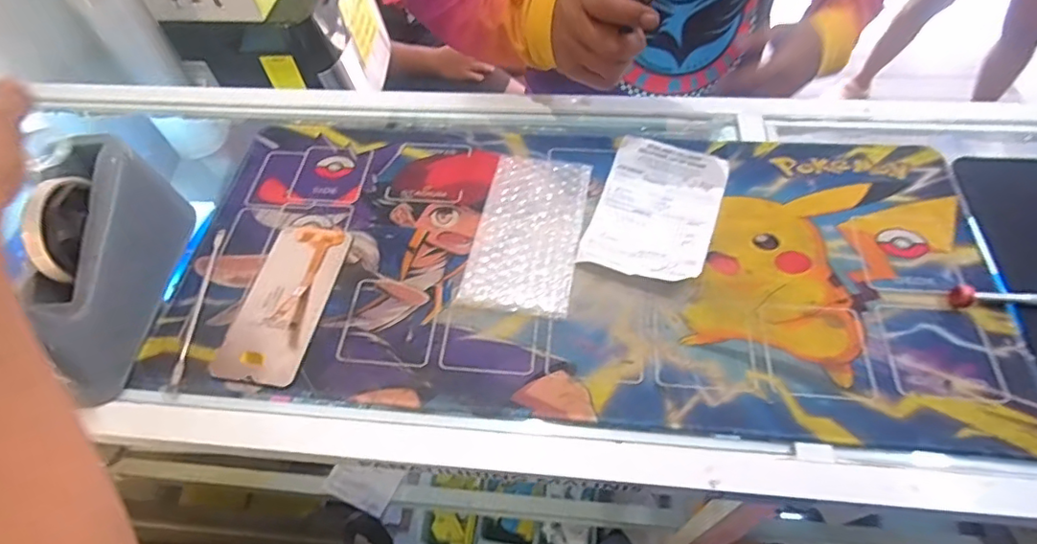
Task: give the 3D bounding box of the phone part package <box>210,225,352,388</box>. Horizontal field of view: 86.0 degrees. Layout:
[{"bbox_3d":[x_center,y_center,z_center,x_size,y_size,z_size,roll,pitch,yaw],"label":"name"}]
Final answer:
[{"bbox_3d":[-0.201,0.021,0.478,0.076,0.007,0.154,6,58,8],"label":"phone part package"}]

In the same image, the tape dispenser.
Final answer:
[{"bbox_3d":[-0.341,-0.006,0.448,0.068,0.099,0.201,-8,57,-1],"label":"tape dispenser"}]

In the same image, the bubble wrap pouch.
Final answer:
[{"bbox_3d":[0.010,-0.043,0.502,0.091,0.023,0.170,8,58,9],"label":"bubble wrap pouch"}]

